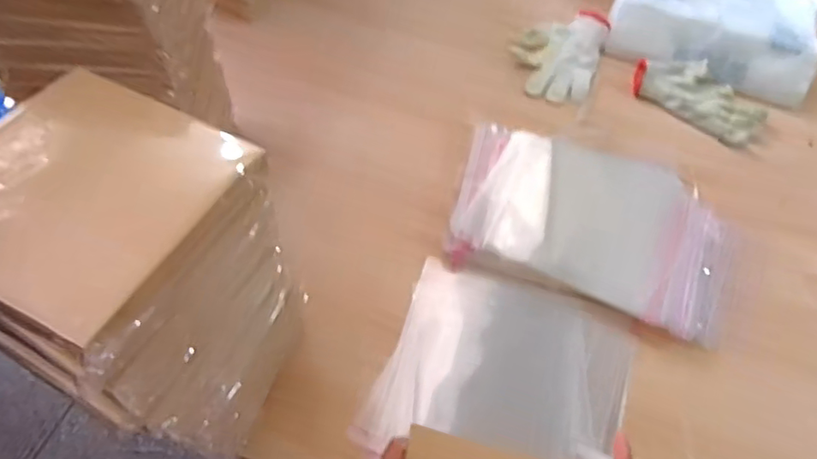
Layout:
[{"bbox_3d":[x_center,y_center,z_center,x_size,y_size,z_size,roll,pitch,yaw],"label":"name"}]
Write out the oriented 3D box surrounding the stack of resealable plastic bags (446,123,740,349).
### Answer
[{"bbox_3d":[0.224,-0.012,0.688,0.328,0.023,0.237,18,55,9],"label":"stack of resealable plastic bags"}]

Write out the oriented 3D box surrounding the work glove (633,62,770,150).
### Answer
[{"bbox_3d":[0.426,-0.197,0.832,0.186,0.021,0.108,36,60,20],"label":"work glove"}]

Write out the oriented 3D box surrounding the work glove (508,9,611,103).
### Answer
[{"bbox_3d":[0.231,-0.276,0.875,0.125,0.034,0.193,21,56,11],"label":"work glove"}]

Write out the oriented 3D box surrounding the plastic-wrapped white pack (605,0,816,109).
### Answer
[{"bbox_3d":[0.505,-0.358,0.930,0.308,0.063,0.305,22,56,11],"label":"plastic-wrapped white pack"}]

